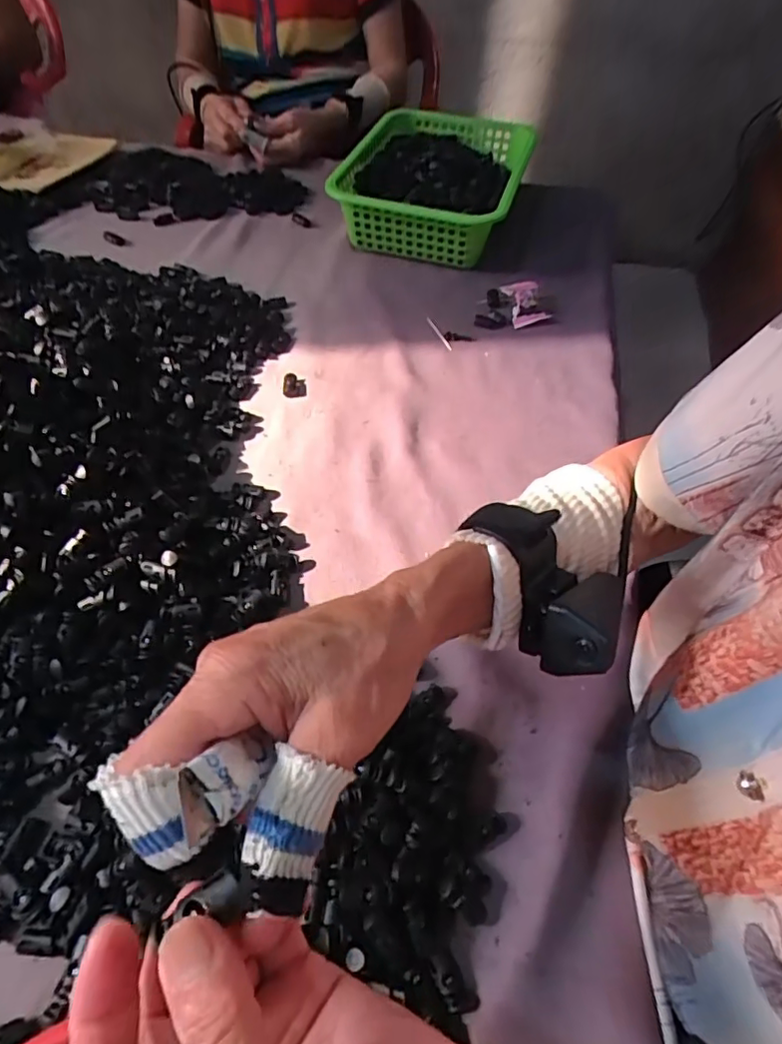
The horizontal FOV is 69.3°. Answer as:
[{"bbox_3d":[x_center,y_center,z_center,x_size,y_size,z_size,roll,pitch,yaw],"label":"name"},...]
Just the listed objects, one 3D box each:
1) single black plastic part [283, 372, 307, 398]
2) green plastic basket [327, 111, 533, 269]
[{"bbox_3d":[-0.097,-0.137,0.567,0.023,0.007,0.033,-3,54,-6],"label":"single black plastic part"},{"bbox_3d":[0.062,-0.448,0.760,0.210,0.087,0.311,16,54,8],"label":"green plastic basket"}]

